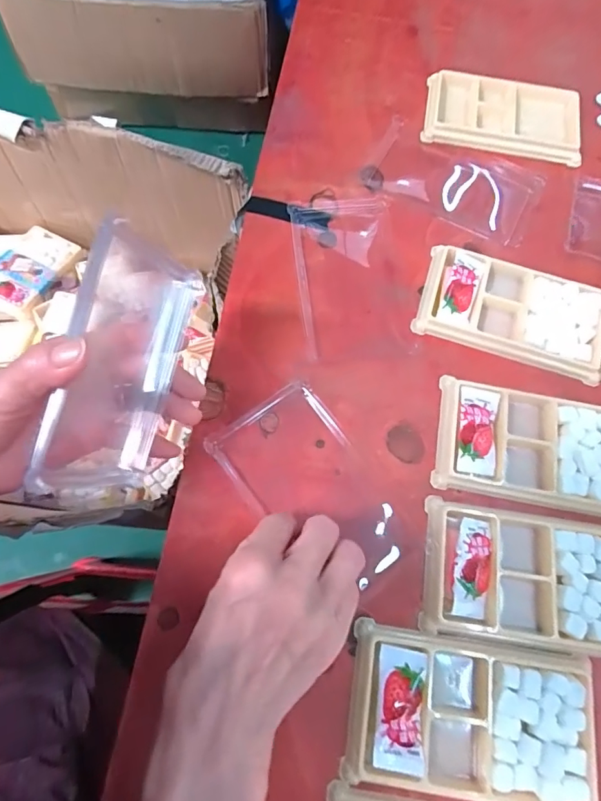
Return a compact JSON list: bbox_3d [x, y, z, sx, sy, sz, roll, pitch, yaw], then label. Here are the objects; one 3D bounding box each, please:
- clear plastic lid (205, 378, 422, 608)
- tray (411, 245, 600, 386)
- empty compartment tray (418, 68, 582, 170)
[{"bbox_3d":[0.012,0.059,0.295,0.076,0.011,0.139,-35,74,-13],"label":"clear plastic lid"},{"bbox_3d":[0.158,-0.069,0.341,0.131,0.013,0.078,14,70,4],"label":"tray"},{"bbox_3d":[0.181,-0.252,0.407,0.135,0.018,0.077,10,70,2],"label":"empty compartment tray"}]

